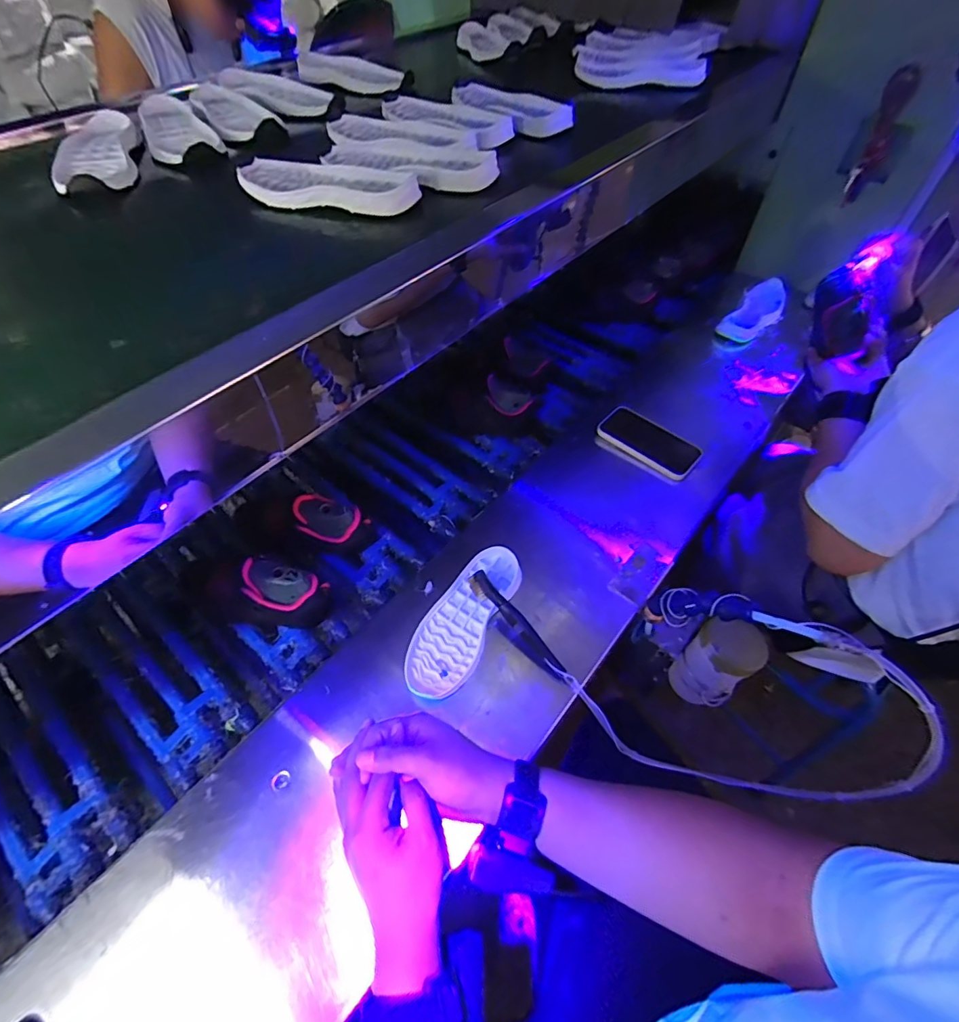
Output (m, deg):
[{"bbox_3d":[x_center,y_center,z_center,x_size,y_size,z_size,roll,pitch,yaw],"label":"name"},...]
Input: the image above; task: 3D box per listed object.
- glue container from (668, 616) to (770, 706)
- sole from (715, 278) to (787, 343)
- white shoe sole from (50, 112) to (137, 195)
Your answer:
[{"bbox_3d":[0.300,0.193,0.618,0.059,0.146,0.070,-30,58,-20],"label":"glue container"},{"bbox_3d":[0.545,-0.391,0.963,0.083,0.049,0.215,34,60,24],"label":"sole"},{"bbox_3d":[-0.462,-0.433,0.582,0.086,0.024,0.197,-18,55,-12],"label":"white shoe sole"}]

